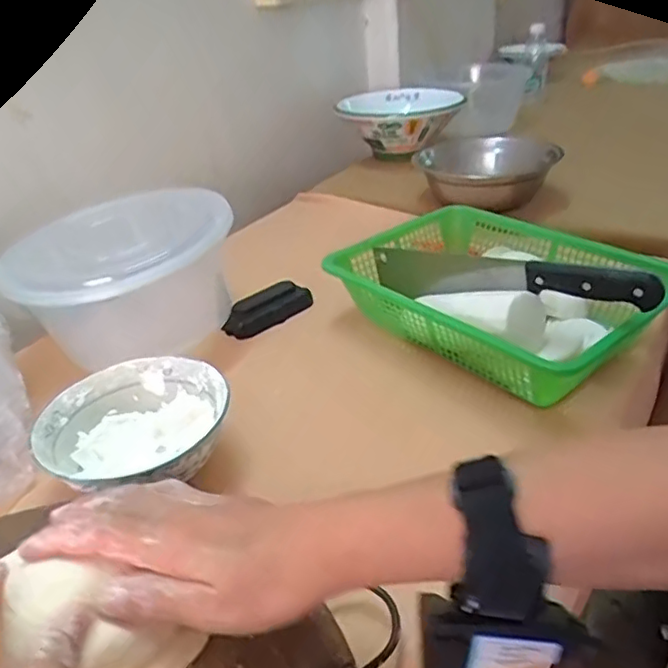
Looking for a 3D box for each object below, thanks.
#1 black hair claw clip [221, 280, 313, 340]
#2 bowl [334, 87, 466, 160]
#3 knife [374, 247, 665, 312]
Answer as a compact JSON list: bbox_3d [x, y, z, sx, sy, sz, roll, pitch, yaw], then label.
[{"bbox_3d":[-0.075,-0.030,0.707,0.107,0.036,0.036,-22,34,-25],"label":"black hair claw clip"},{"bbox_3d":[0.124,-0.386,1.142,0.215,0.088,0.237,4,32,16],"label":"bowl"},{"bbox_3d":[0.148,-0.053,0.586,0.027,0.051,0.294,-29,25,-34],"label":"knife"}]

